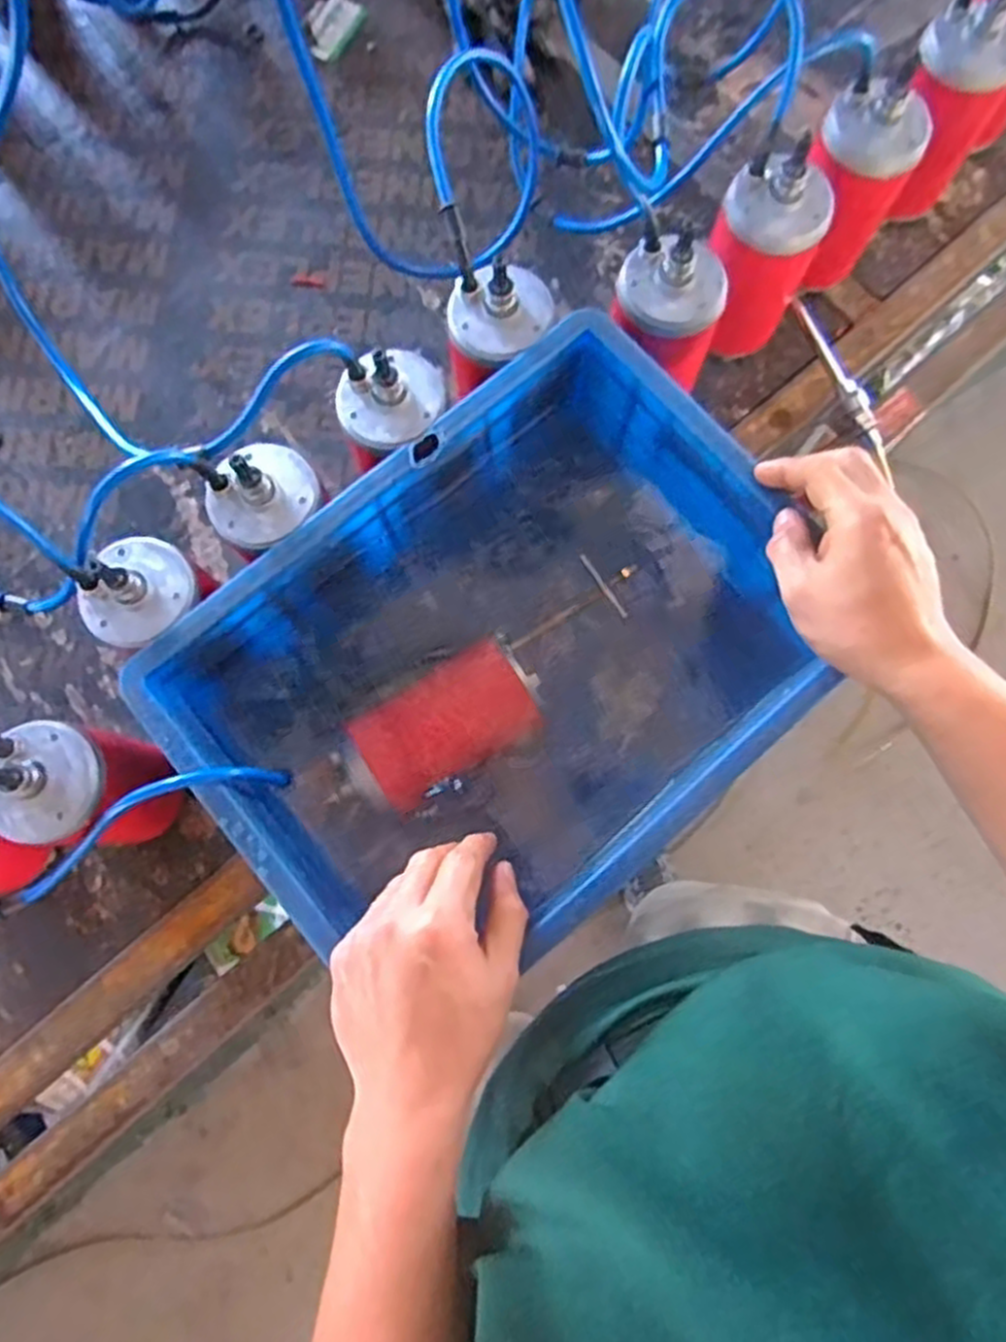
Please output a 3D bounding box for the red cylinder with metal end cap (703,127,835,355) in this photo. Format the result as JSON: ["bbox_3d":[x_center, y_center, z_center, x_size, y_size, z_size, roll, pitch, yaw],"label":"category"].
[{"bbox_3d":[0.198,-0.320,0.602,0.077,0.163,0.070,31,81,5],"label":"red cylinder with metal end cap"}]

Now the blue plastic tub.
[{"bbox_3d":[0.000,-0.007,0.530,0.388,0.135,0.283,-40,83,-7],"label":"blue plastic tub"}]

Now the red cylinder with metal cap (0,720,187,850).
[{"bbox_3d":[-0.275,0.079,0.521,0.070,0.178,0.075,0,80,-1],"label":"red cylinder with metal cap"}]

